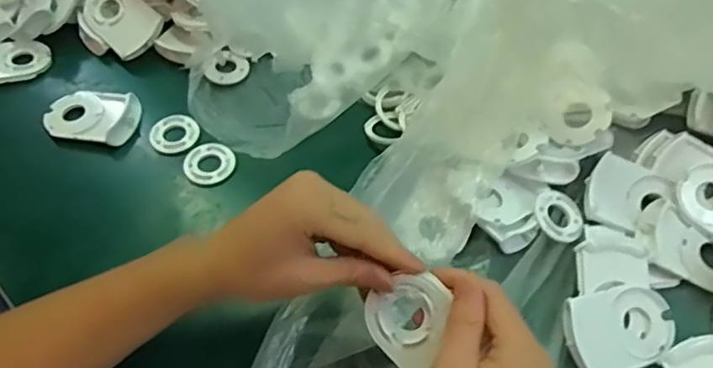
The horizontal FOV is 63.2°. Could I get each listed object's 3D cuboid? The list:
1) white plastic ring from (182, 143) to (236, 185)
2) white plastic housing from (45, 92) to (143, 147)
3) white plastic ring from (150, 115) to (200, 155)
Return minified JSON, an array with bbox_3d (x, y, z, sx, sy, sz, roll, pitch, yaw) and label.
[{"bbox_3d":[-0.131,-0.019,0.514,0.045,0.004,0.043,0,54,0],"label":"white plastic ring"},{"bbox_3d":[-0.246,-0.061,0.543,0.083,0.023,0.055,8,55,6],"label":"white plastic housing"},{"bbox_3d":[-0.167,-0.046,0.533,0.042,0.005,0.041,0,54,0],"label":"white plastic ring"}]

